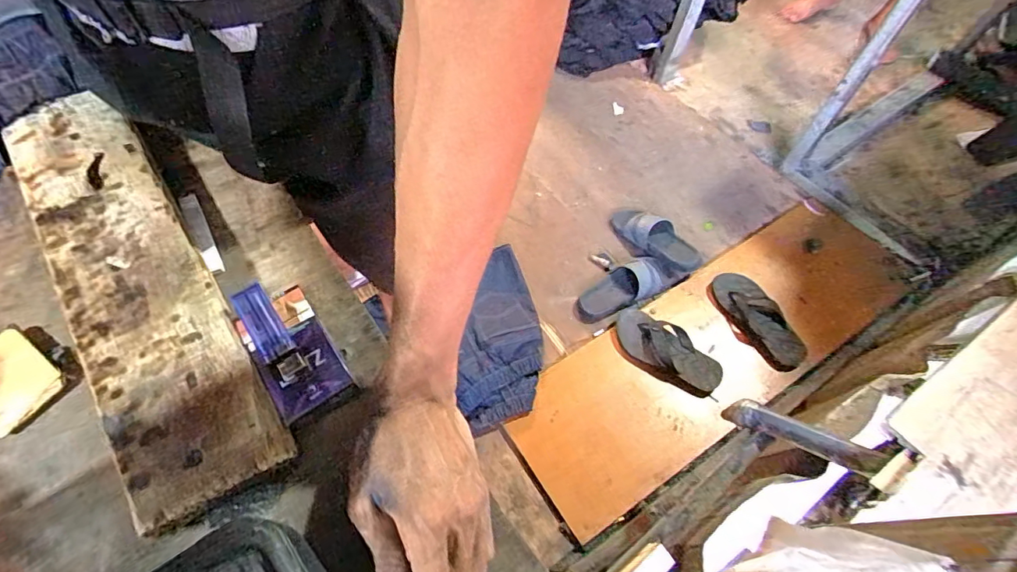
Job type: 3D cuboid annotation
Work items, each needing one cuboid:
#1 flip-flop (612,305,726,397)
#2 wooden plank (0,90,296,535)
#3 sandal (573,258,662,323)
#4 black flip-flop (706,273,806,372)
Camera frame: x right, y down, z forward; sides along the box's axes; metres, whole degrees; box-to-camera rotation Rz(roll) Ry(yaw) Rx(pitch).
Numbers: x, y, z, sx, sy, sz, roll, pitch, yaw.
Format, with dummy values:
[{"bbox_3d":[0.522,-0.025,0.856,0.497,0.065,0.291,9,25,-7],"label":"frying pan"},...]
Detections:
[{"bbox_3d":[0.389,0.162,1.236,0.282,0.051,0.134,36,66,16],"label":"flip-flop"},{"bbox_3d":[-0.293,-0.012,0.384,0.094,0.021,0.385,-32,67,-18],"label":"wooden plank"},{"bbox_3d":[0.294,0.010,1.334,0.248,0.049,0.103,-28,66,-16],"label":"sandal"},{"bbox_3d":[0.632,0.085,1.265,0.112,0.062,0.278,-24,65,-15],"label":"black flip-flop"}]

